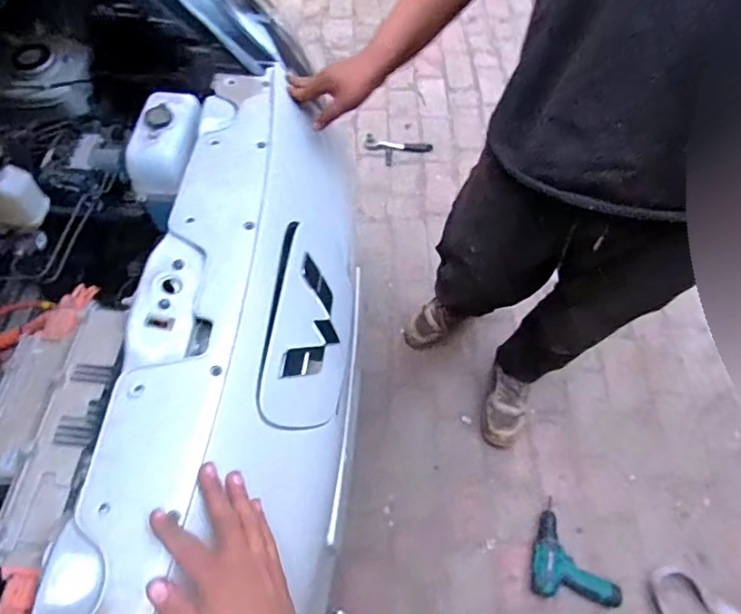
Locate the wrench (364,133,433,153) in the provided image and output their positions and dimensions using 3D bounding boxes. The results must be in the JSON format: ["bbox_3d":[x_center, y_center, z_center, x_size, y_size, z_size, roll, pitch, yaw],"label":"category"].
[{"bbox_3d":[0.097,-0.567,1.817,0.232,0.031,0.070,14,64,7],"label":"wrench"}]

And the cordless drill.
[{"bbox_3d":[0.445,0.600,1.198,0.166,0.053,0.237,-31,66,-19],"label":"cordless drill"}]

